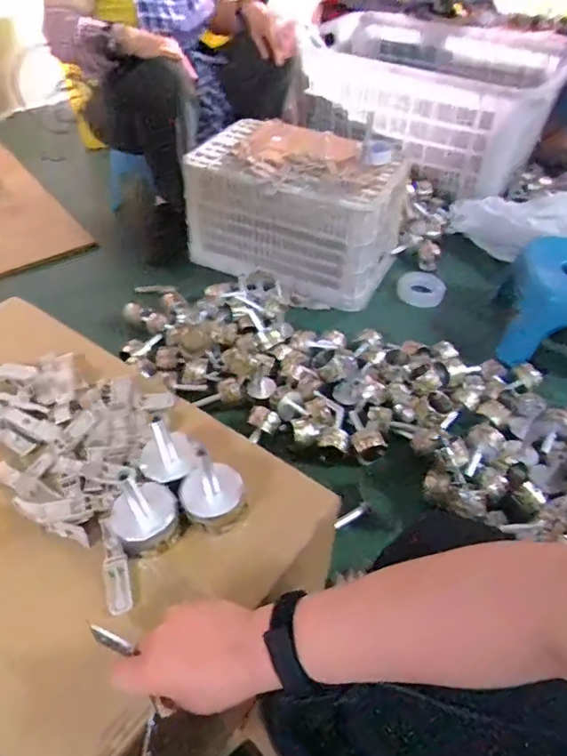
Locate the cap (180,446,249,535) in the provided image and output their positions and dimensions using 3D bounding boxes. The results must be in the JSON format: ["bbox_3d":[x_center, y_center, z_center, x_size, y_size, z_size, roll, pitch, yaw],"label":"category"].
[{"bbox_3d":[-0.071,0.114,0.538,0.063,0.102,0.059,-17,47,-17],"label":"cap"}]

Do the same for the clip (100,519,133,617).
[{"bbox_3d":[-0.165,0.180,0.520,0.023,0.009,0.099,-13,46,-14],"label":"clip"}]

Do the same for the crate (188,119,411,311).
[{"bbox_3d":[0.030,-0.466,1.496,0.543,0.327,0.367,20,47,18],"label":"crate"}]

